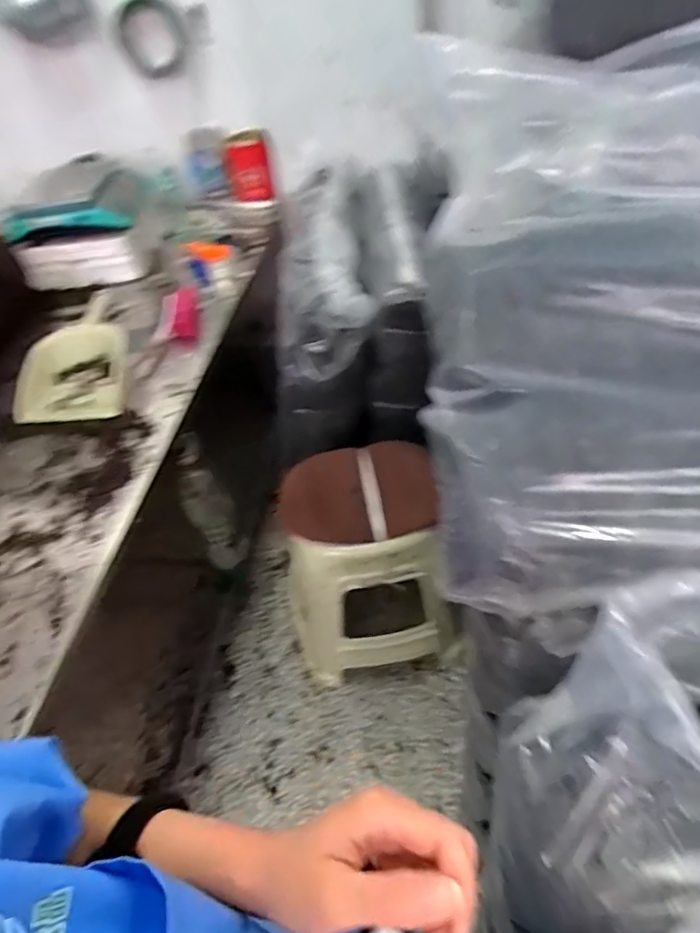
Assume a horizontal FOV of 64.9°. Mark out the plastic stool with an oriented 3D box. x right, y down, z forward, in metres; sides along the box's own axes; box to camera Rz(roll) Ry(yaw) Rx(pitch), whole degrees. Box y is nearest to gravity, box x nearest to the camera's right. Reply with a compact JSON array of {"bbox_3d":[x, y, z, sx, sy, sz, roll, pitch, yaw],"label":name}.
[{"bbox_3d":[0.056,0.262,1.380,0.393,0.542,0.350,-7,45,0],"label":"plastic stool"}]

